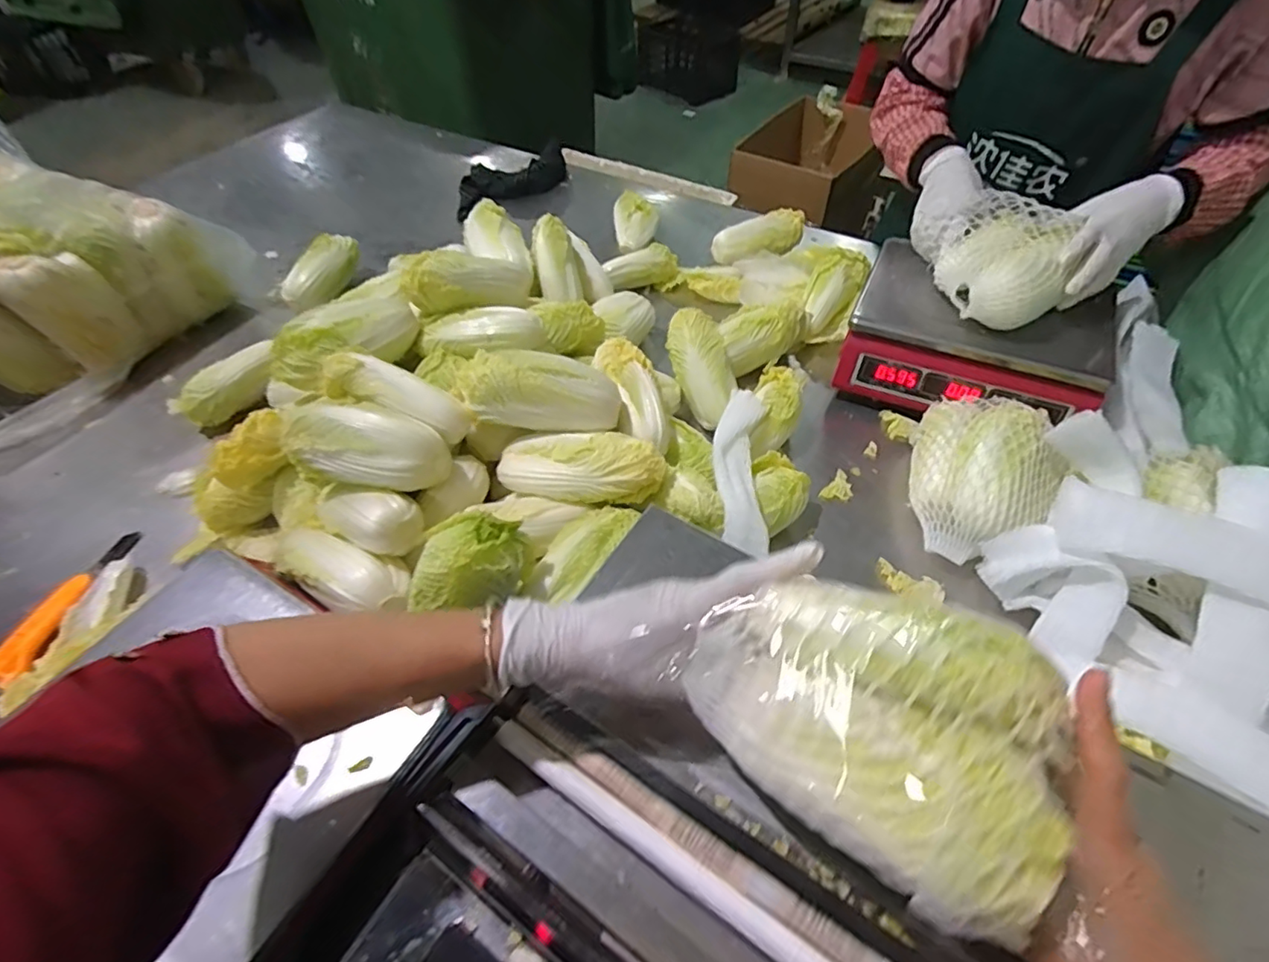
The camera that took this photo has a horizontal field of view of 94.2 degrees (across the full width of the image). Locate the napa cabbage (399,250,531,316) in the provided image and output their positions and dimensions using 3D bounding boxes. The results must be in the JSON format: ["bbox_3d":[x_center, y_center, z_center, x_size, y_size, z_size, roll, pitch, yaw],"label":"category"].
[{"bbox_3d":[-0.191,-0.241,0.708,0.057,0.067,0.169,37,39,27],"label":"napa cabbage"}]

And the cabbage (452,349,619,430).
[{"bbox_3d":[-0.093,-0.089,0.599,0.176,0.067,0.066,7,49,-20],"label":"cabbage"}]

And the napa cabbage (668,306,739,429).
[{"bbox_3d":[0.086,-0.146,0.743,0.067,0.052,0.150,-14,91,-10],"label":"napa cabbage"}]

